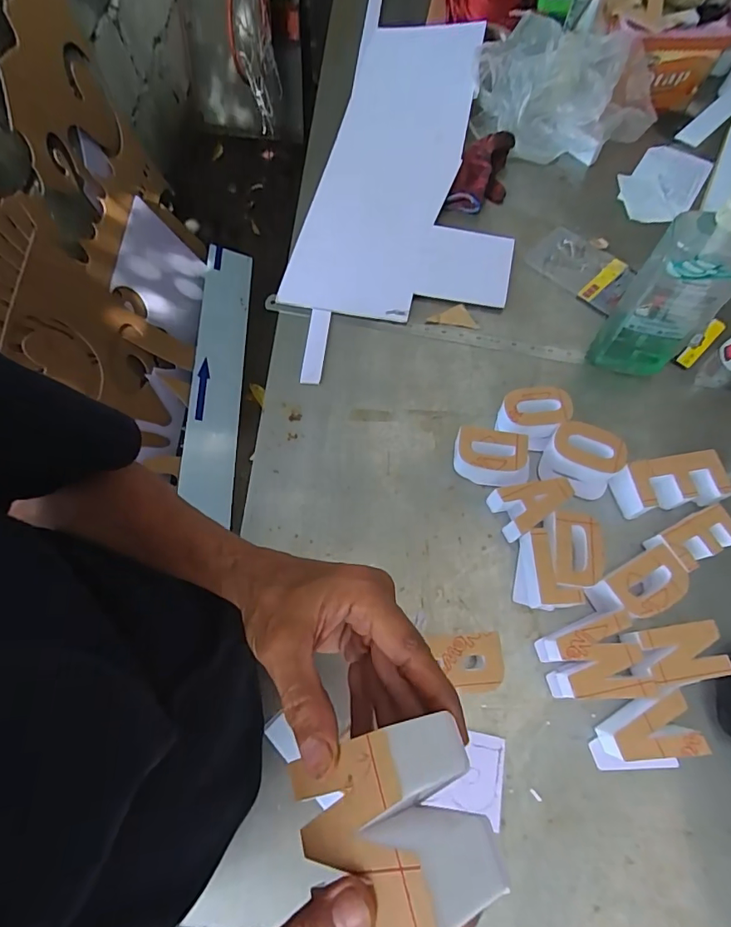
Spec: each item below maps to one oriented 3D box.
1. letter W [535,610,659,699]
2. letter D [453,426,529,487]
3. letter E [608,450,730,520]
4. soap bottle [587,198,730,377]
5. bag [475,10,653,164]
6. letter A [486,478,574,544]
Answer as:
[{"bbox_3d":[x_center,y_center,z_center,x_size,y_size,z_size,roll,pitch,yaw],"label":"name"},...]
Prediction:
[{"bbox_3d":[0.239,0.208,0.501,0.090,0.046,0.079,-13,68,-4],"label":"letter W"},{"bbox_3d":[0.155,-0.006,0.585,0.091,0.047,0.061,9,68,5],"label":"letter D"},{"bbox_3d":[0.364,0.026,0.568,0.116,0.048,0.056,-8,68,-2],"label":"letter E"},{"bbox_3d":[0.359,-0.206,0.535,0.104,0.289,0.065,13,69,7],"label":"soap bottle"},{"bbox_3d":[0.337,-0.621,0.794,0.299,0.126,0.206,14,69,7],"label":"bag"},{"bbox_3d":[0.197,0.047,0.558,0.082,0.048,0.058,-20,68,-7],"label":"letter A"}]

